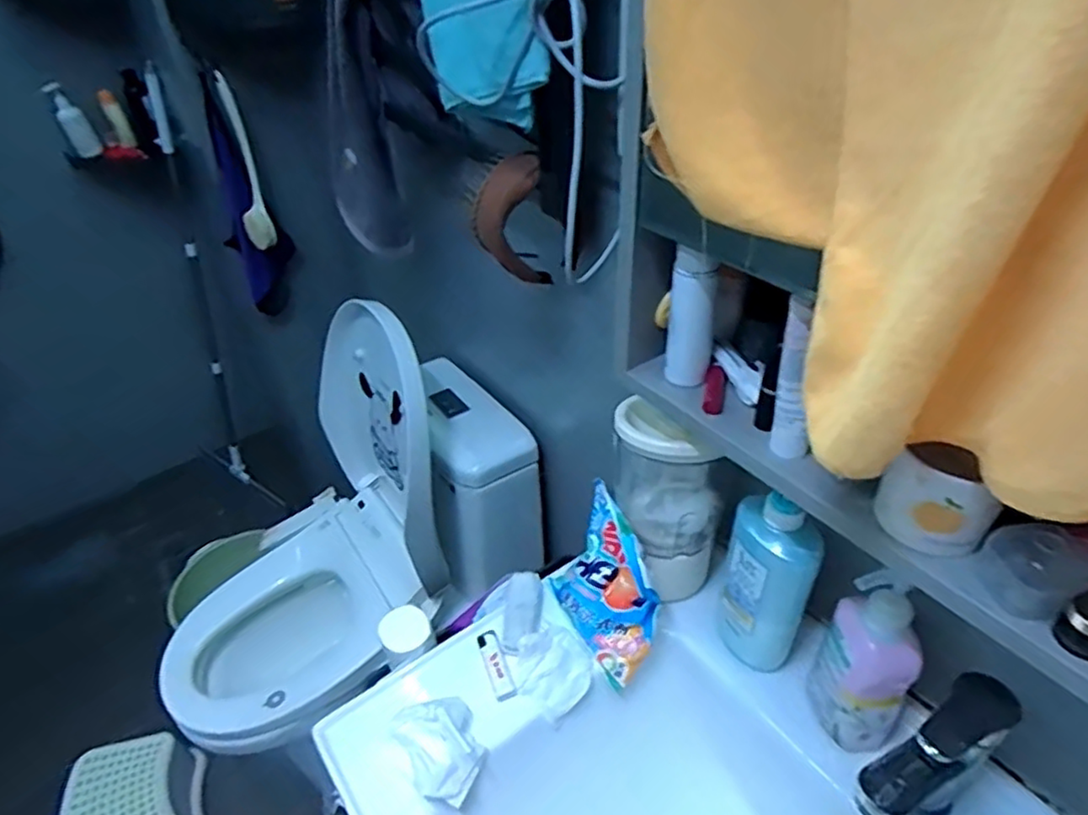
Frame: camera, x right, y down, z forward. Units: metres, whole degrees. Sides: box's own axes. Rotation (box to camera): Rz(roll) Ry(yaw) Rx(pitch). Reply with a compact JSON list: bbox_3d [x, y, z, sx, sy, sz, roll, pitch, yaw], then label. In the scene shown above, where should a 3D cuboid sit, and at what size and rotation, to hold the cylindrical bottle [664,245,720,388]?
[{"bbox_3d":[0.132,-0.087,0.578,0.049,0.132,0.048,8,39,14],"label":"cylindrical bottle"}]

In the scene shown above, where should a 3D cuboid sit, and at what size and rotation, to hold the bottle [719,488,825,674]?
[{"bbox_3d":[0.220,0.181,0.655,0.079,0.232,0.051,14,41,21],"label":"bottle"}]

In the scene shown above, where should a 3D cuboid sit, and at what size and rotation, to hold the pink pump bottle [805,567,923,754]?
[{"bbox_3d":[0.290,0.222,0.585,0.078,0.193,0.063,25,46,32],"label":"pink pump bottle"}]

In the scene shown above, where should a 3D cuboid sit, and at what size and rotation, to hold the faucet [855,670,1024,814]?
[{"bbox_3d":[0.299,0.302,0.522,0.144,0.178,0.047,-23,42,-23],"label":"faucet"}]

